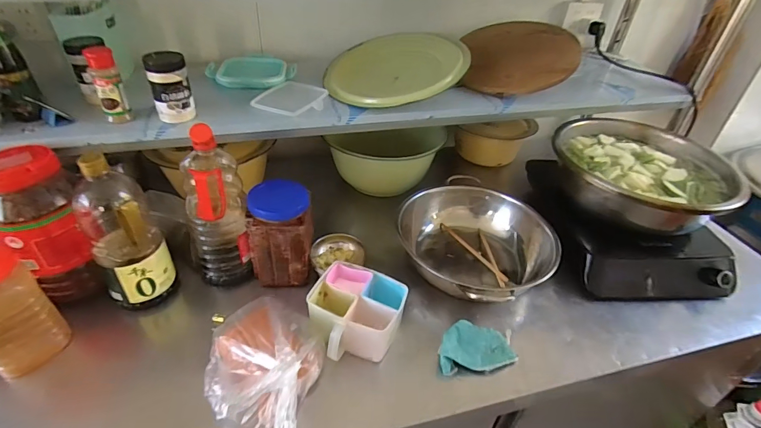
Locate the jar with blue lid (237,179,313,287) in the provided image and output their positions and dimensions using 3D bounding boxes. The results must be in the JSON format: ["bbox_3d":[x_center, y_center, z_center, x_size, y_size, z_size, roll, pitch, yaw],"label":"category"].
[{"bbox_3d":[-0.188,0.036,0.749,0.119,0.174,0.098,-1,39,-6],"label":"jar with blue lid"}]

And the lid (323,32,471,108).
[{"bbox_3d":[0.029,-0.328,0.887,0.298,0.028,0.232,-18,59,-3],"label":"lid"}]

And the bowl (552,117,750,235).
[{"bbox_3d":[0.556,-0.090,0.878,0.354,0.108,0.317,34,48,32],"label":"bowl"}]

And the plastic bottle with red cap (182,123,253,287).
[{"bbox_3d":[-0.288,-0.003,0.710,0.097,0.287,0.073,-9,41,-16],"label":"plastic bottle with red cap"}]

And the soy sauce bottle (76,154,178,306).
[{"bbox_3d":[-0.432,0.031,0.675,0.107,0.269,0.108,-26,48,-32],"label":"soy sauce bottle"}]

